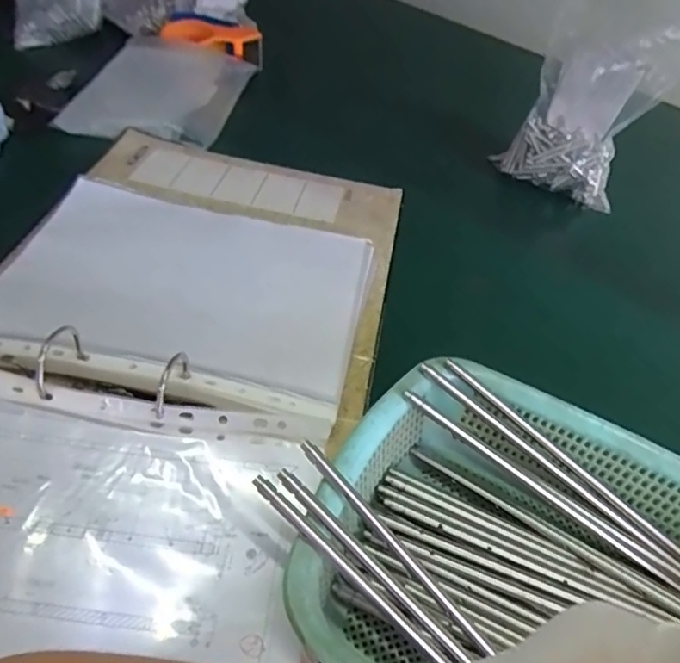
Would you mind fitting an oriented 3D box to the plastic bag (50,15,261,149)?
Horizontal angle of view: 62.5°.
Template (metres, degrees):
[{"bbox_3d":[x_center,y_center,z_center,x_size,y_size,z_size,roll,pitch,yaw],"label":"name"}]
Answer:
[{"bbox_3d":[-0.223,-0.338,0.742,0.169,0.066,0.289,12,46,2],"label":"plastic bag"}]

